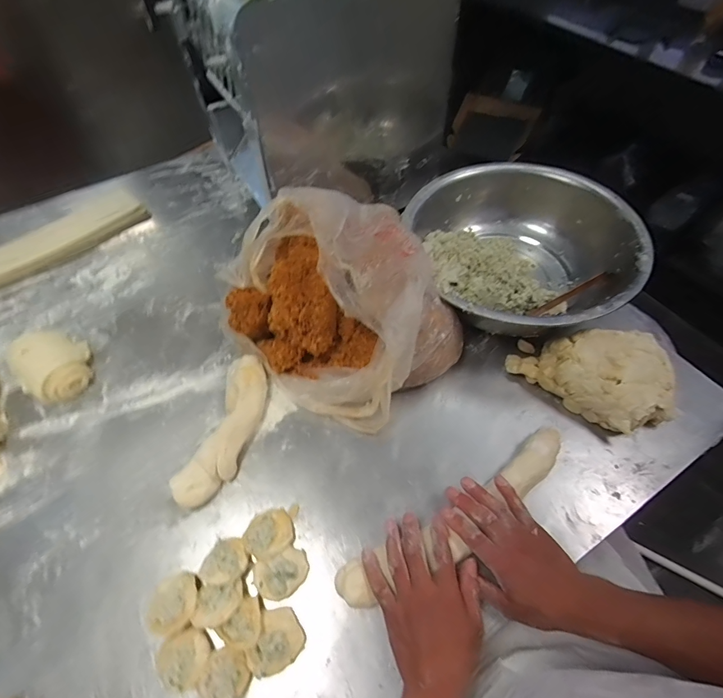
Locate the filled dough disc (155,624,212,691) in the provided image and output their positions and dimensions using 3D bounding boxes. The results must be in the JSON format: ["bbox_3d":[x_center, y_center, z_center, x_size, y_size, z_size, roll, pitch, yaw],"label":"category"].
[{"bbox_3d":[-0.200,0.346,0.434,0.054,0.015,0.057,-1,58,2],"label":"filled dough disc"}]

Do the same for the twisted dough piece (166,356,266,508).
[{"bbox_3d":[-0.196,0.115,0.569,0.062,0.049,0.225,12,59,10],"label":"twisted dough piece"}]

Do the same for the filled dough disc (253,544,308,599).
[{"bbox_3d":[-0.098,0.279,0.478,0.066,0.023,0.047,-25,60,-13],"label":"filled dough disc"}]

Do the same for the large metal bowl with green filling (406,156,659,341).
[{"bbox_3d":[0.282,-0.173,0.696,0.356,0.125,0.375,-1,58,2],"label":"large metal bowl with green filling"}]

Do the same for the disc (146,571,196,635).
[{"bbox_3d":[-0.227,0.302,0.461,0.063,0.008,0.063,-13,43,12],"label":"disc"}]

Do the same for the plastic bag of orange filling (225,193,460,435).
[{"bbox_3d":[-0.022,-0.067,0.578,0.293,0.214,0.288,-30,62,-15],"label":"plastic bag of orange filling"}]

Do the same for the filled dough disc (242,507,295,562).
[{"bbox_3d":[-0.122,0.240,0.501,0.062,0.028,0.058,-1,58,2],"label":"filled dough disc"}]

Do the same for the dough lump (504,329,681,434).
[{"bbox_3d":[0.350,0.046,0.573,0.211,0.076,0.137,-2,58,1],"label":"dough lump"}]

